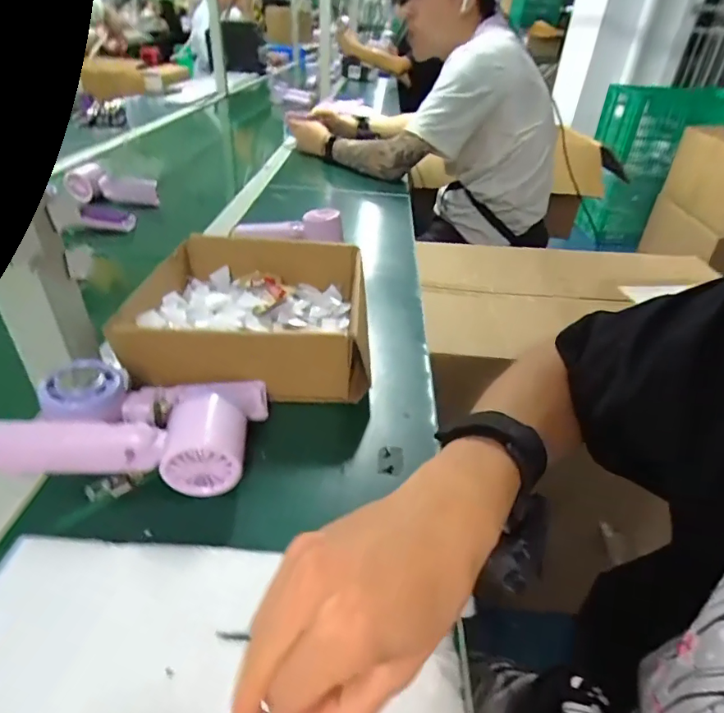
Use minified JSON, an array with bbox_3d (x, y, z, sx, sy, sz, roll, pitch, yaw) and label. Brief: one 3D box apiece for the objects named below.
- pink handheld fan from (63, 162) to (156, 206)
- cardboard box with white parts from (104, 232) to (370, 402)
[{"bbox_3d":[-0.448,-0.302,0.848,0.167,0.052,0.051,13,40,12],"label":"pink handheld fan"},{"bbox_3d":[-0.110,-0.046,0.495,0.217,0.076,0.212,0,36,-7],"label":"cardboard box with white parts"}]

